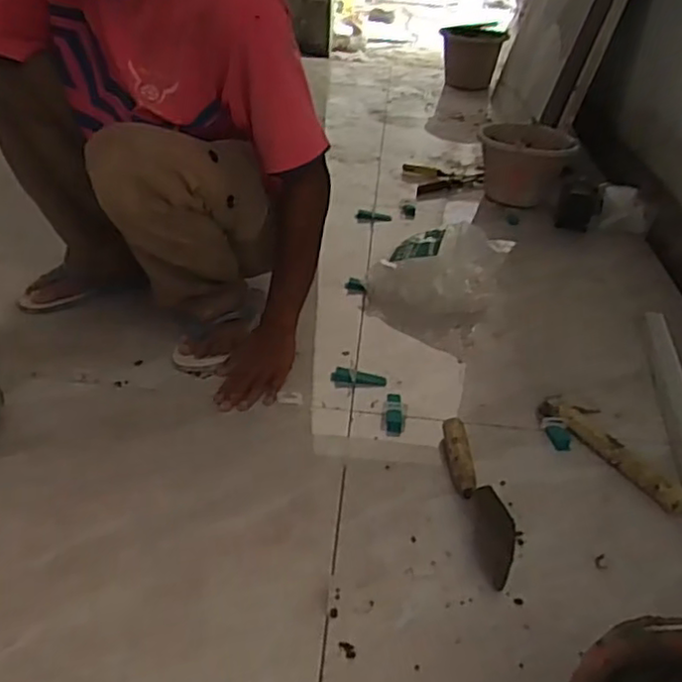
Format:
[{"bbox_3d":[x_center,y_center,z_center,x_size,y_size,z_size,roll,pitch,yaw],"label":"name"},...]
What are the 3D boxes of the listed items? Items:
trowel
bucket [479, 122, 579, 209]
[{"bbox_3d":[0.186,0.200,0.902,0.061,0.036,0.264,0,35,-7],"label":"trowel"},{"bbox_3d":[0.474,-0.449,1.789,0.225,0.188,0.225,10,35,8],"label":"bucket"}]

